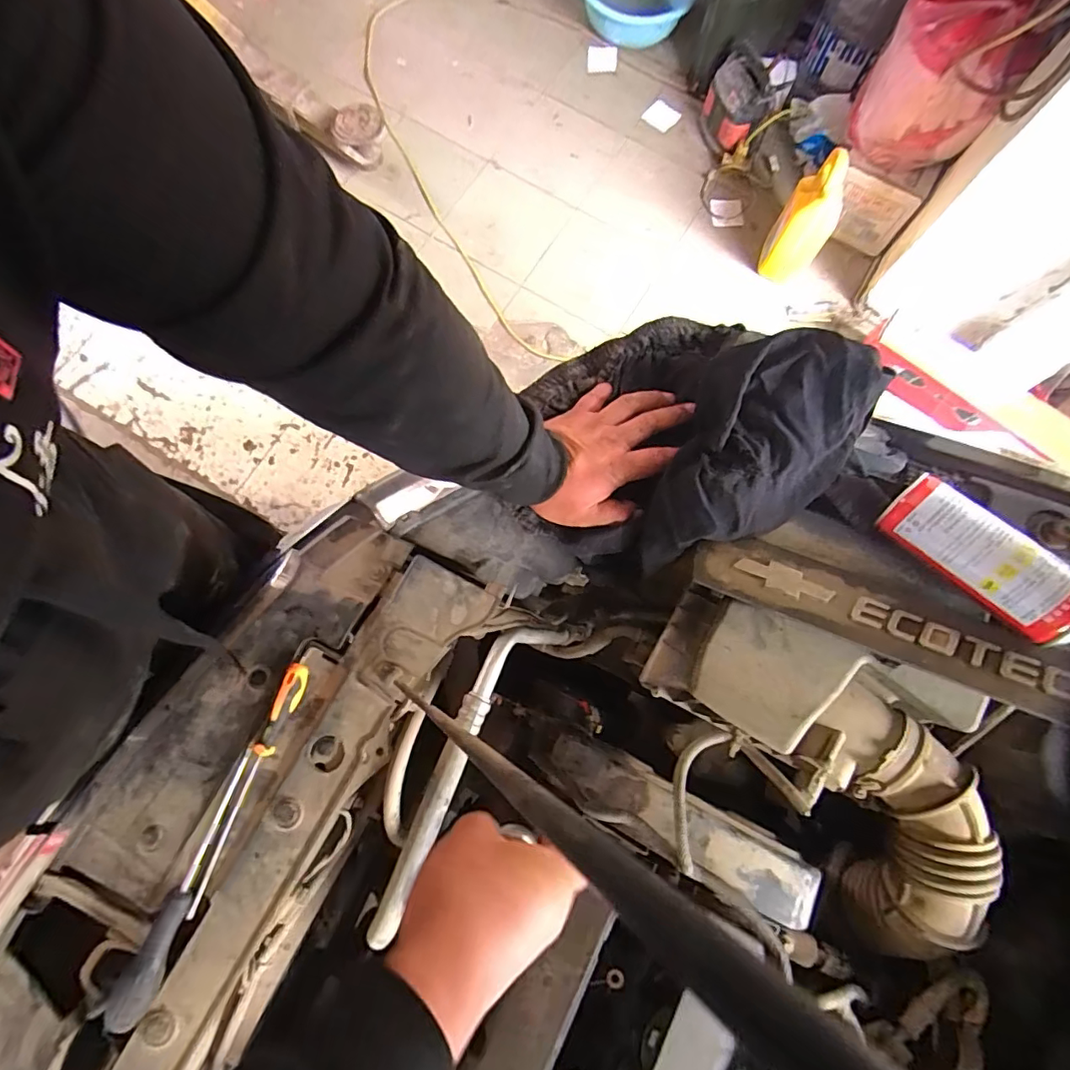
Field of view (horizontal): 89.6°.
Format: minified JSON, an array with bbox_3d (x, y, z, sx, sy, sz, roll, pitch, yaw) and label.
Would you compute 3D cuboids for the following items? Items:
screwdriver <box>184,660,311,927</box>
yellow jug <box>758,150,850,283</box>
[{"bbox_3d":[-0.262,0.226,0.487,0.020,0.019,0.225,23,78,4],"label":"screwdriver"},{"bbox_3d":[0.716,-0.828,1.431,0.137,0.251,0.227,30,79,6],"label":"yellow jug"}]

